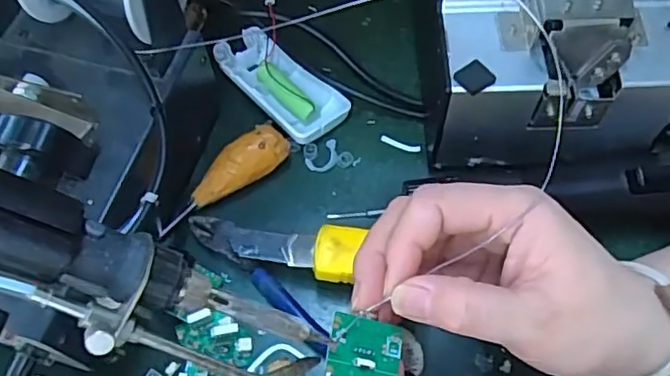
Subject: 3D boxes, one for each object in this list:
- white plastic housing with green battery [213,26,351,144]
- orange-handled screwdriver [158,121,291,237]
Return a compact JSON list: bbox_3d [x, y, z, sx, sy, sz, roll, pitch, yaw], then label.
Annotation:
[{"bbox_3d":[-0.036,-0.066,0.391,0.092,0.019,0.044,38,70,19],"label":"white plastic housing with green battery"},{"bbox_3d":[-0.066,-0.008,0.358,0.084,0.024,0.024,-28,65,-12],"label":"orange-handled screwdriver"}]

